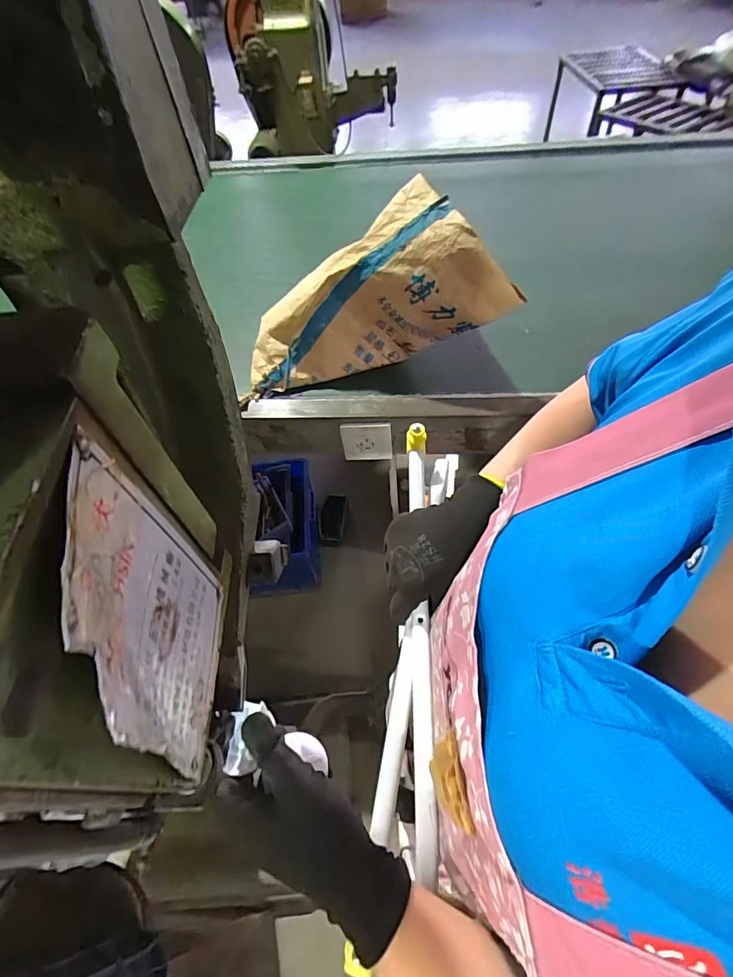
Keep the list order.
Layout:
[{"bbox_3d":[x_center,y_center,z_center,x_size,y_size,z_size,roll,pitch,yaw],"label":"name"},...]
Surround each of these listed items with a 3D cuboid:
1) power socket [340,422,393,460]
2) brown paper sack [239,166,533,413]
[{"bbox_3d":[0.001,-0.082,0.805,0.087,0.085,0.012,-4,55,1],"label":"power socket"},{"bbox_3d":[0.003,-0.316,0.807,0.453,0.188,0.218,-20,52,21],"label":"brown paper sack"}]

